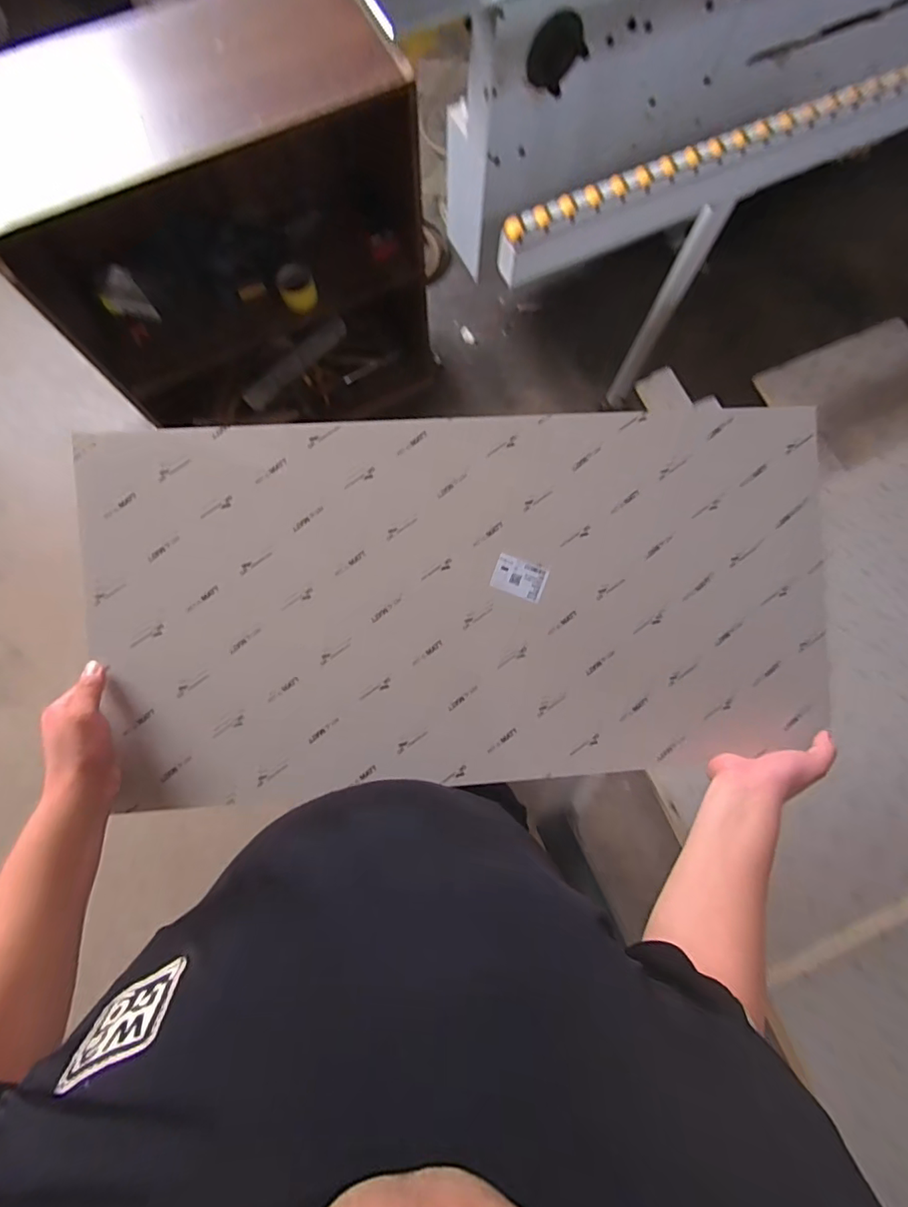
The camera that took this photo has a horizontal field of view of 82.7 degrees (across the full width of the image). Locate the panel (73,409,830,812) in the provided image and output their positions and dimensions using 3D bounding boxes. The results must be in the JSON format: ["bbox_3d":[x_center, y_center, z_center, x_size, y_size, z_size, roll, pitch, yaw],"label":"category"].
[{"bbox_3d":[0.023,-0.002,0.585,0.808,0.009,0.408,-4,91,-3],"label":"panel"}]

